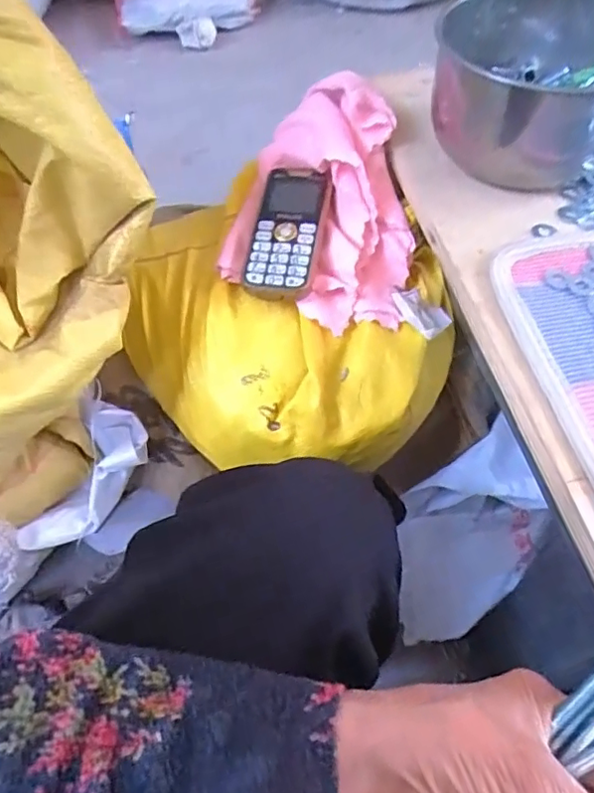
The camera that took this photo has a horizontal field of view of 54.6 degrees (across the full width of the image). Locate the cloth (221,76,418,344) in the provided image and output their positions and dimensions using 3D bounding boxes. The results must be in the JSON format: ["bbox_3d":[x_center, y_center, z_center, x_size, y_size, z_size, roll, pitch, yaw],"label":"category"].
[{"bbox_3d":[0.031,-0.186,0.518,0.162,0.101,0.236,11,59,11],"label":"cloth"}]

